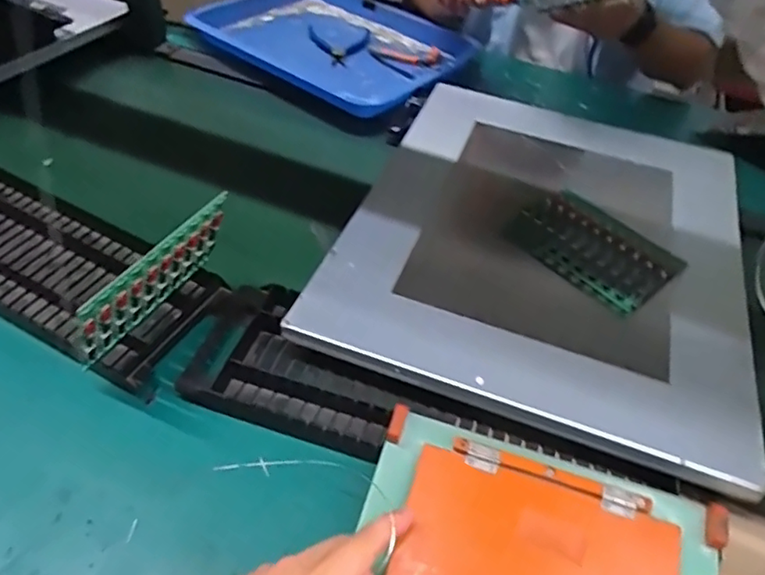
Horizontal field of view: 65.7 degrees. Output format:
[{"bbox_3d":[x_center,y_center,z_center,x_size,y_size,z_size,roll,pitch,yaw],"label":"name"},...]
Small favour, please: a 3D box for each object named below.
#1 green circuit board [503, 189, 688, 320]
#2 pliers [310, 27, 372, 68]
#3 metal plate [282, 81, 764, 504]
[{"bbox_3d":[0.234,-0.047,0.651,0.124,0.014,0.162,-30,56,-30],"label":"green circuit board"},{"bbox_3d":[-0.070,-0.427,1.045,0.109,0.009,0.163,-3,47,-9],"label":"pliers"},{"bbox_3d":[0.192,-0.070,0.676,0.415,0.022,0.523,18,47,11],"label":"metal plate"}]

